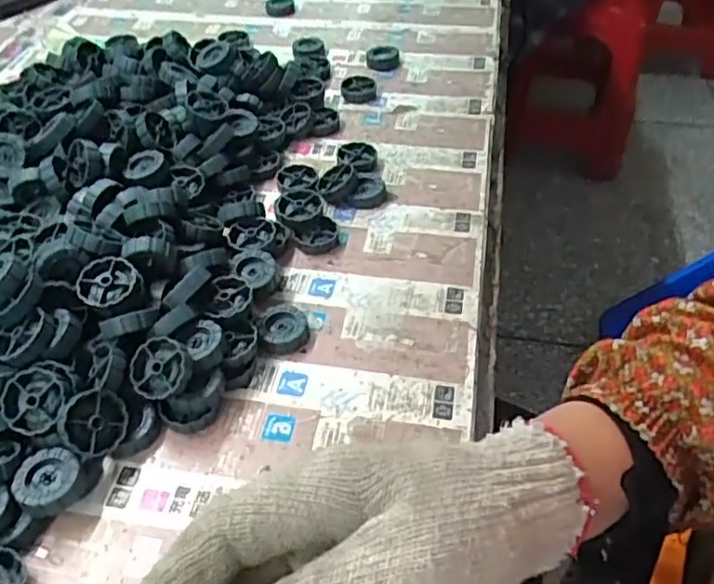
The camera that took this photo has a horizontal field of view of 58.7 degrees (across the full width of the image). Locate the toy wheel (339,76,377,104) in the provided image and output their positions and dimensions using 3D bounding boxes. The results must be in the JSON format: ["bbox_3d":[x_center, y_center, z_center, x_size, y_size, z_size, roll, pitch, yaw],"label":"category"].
[{"bbox_3d":[0.002,-0.208,0.655,0.036,0.014,0.036,-1,48,2],"label":"toy wheel"}]

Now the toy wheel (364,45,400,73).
[{"bbox_3d":[0.028,-0.250,0.678,0.036,0.013,0.038,0,48,3],"label":"toy wheel"}]

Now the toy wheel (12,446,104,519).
[{"bbox_3d":[-0.180,0.116,0.382,0.039,0.028,0.038,-1,48,2],"label":"toy wheel"}]

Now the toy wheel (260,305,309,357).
[{"bbox_3d":[-0.054,0.027,0.471,0.035,0.013,0.042,-8,48,-5],"label":"toy wheel"}]

